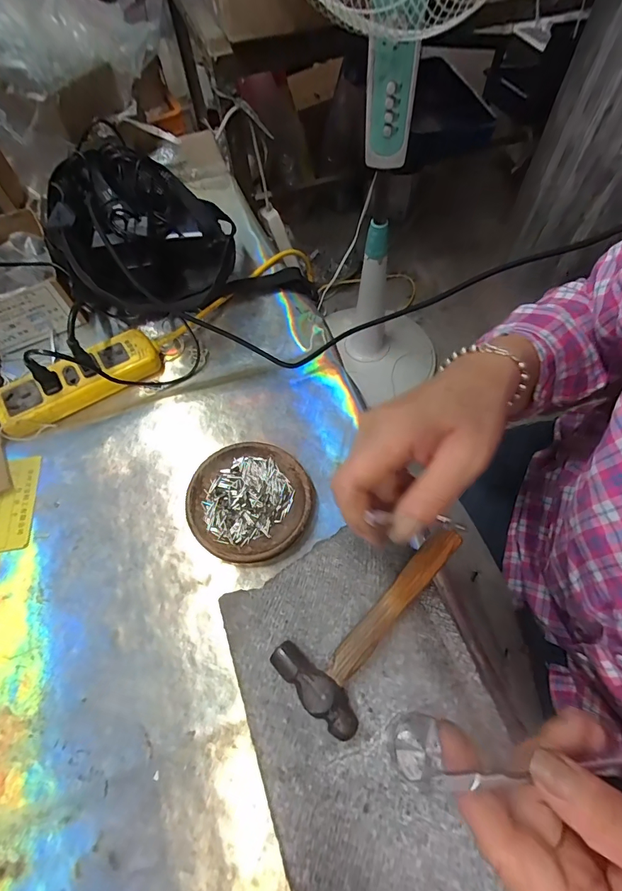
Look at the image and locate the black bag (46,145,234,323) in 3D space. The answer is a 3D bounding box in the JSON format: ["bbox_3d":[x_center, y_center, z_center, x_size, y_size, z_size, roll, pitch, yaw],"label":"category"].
[{"bbox_3d":[-0.215,-0.265,0.507,0.197,0.122,0.197,-33,66,-14],"label":"black bag"}]

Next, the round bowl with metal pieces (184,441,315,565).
[{"bbox_3d":[-0.057,0.052,0.381,0.112,0.018,0.109,-1,62,2],"label":"round bowl with metal pieces"}]

